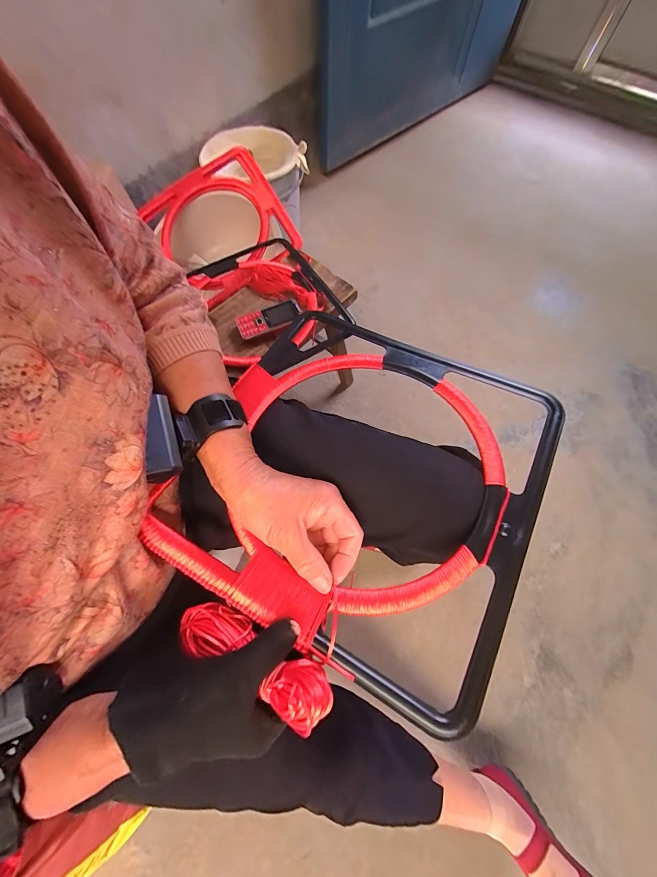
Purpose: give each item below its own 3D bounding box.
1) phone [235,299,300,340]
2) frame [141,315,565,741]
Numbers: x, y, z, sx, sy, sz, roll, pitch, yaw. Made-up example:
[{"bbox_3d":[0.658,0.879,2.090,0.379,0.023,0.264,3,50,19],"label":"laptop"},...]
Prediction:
[{"bbox_3d":[-0.120,-0.242,0.627,0.131,0.011,0.054,-25,71,-11],"label":"phone"},{"bbox_3d":[0.030,0.025,0.320,0.330,0.044,0.330,26,67,14],"label":"frame"}]

